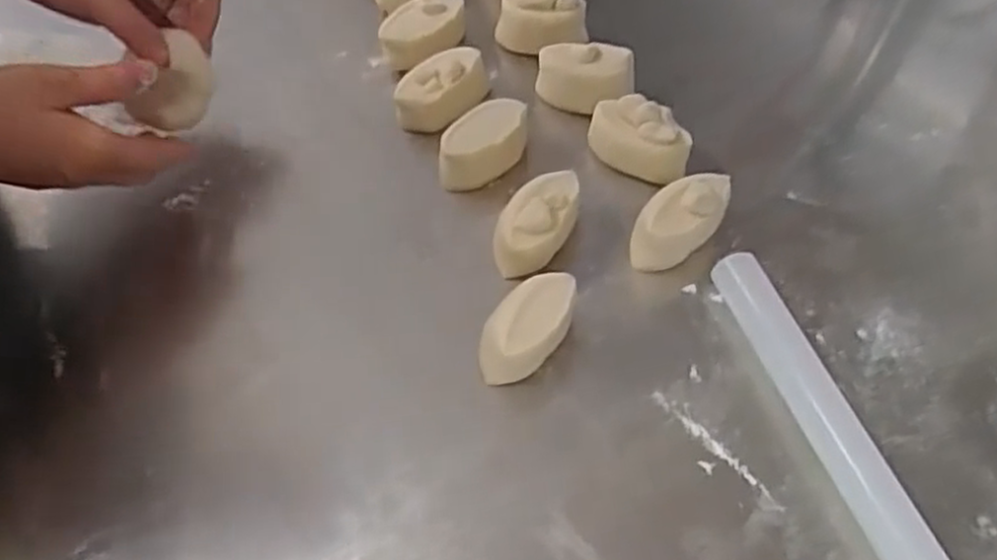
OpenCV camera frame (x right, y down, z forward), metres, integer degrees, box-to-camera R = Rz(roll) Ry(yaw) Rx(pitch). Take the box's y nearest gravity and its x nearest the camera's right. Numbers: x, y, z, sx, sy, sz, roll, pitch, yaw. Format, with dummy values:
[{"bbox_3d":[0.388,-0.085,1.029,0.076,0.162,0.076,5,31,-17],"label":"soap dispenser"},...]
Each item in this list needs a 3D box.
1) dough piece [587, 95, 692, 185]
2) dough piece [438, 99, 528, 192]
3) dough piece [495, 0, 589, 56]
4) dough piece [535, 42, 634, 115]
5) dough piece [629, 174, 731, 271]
[{"bbox_3d":[0.089,-0.091,0.488,0.065,0.044,0.033,15,60,13],"label":"dough piece"},{"bbox_3d":[-0.010,-0.085,0.490,0.063,0.041,0.030,-27,59,-13],"label":"dough piece"},{"bbox_3d":[0.030,-0.186,0.547,0.061,0.046,0.032,18,60,15],"label":"dough piece"},{"bbox_3d":[0.060,-0.140,0.525,0.066,0.042,0.043,2,58,5],"label":"dough piece"},{"bbox_3d":[0.108,-0.034,0.449,0.064,0.042,0.032,-39,63,-19],"label":"dough piece"}]

